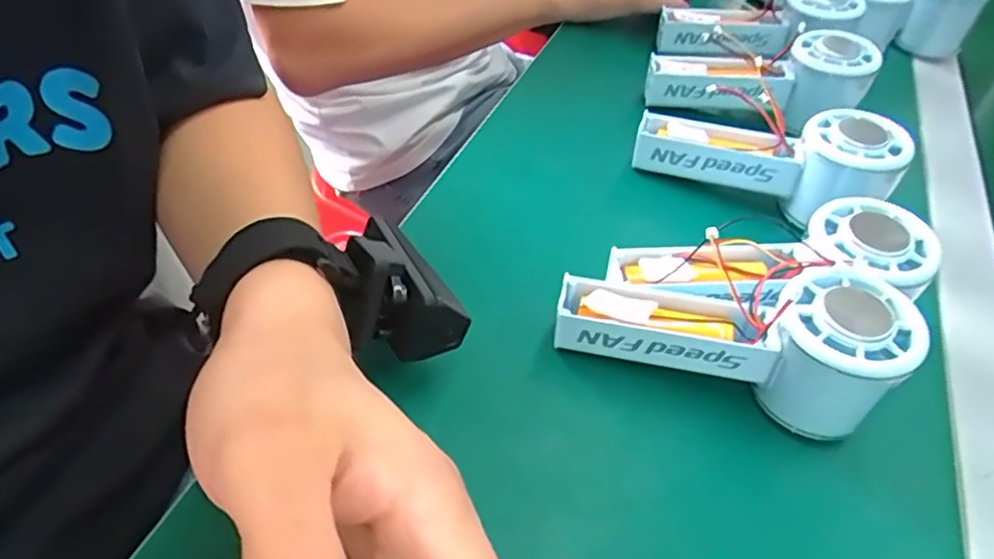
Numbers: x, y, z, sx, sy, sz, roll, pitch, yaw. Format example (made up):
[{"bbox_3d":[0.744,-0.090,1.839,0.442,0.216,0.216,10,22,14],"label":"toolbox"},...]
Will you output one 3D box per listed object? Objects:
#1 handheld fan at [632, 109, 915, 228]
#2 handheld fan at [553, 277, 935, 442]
[{"bbox_3d":[0.162,-0.080,0.384,0.145,0.064,0.053,24,47,16],"label":"handheld fan"},{"bbox_3d":[0.104,0.030,0.291,0.150,0.057,0.060,7,43,18],"label":"handheld fan"}]

